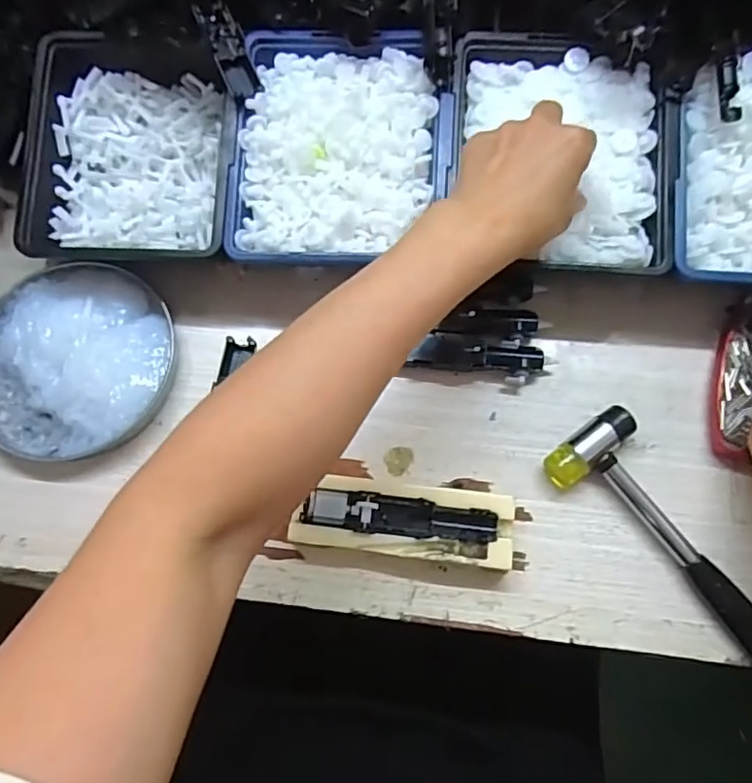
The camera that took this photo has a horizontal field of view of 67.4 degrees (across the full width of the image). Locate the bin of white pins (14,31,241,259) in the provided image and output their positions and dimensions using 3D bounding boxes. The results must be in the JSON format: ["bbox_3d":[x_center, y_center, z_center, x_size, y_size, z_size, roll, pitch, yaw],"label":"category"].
[{"bbox_3d":[-0.171,-0.172,0.403,0.146,0.047,0.155,2,74,3],"label":"bin of white pins"}]

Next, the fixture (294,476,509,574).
[{"bbox_3d":[0.018,0.082,0.359,0.132,0.027,0.046,7,75,4],"label":"fixture"}]

